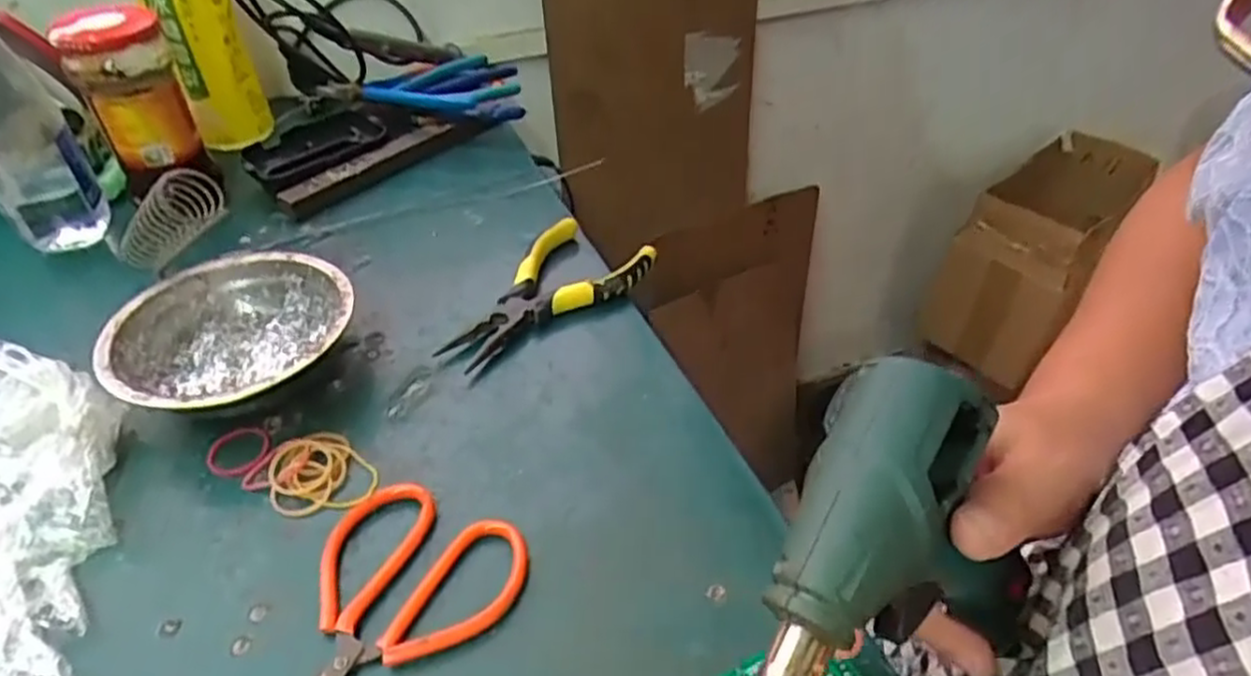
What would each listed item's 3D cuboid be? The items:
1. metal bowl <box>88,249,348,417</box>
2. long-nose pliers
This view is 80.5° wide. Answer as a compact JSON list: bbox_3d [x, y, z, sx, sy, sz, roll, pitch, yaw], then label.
[{"bbox_3d":[-0.214,0.005,0.413,0.120,0.042,0.120,1,40,-1],"label":"metal bowl"},{"bbox_3d":[-0.048,-0.025,0.461,0.071,0.026,0.135,23,45,24],"label":"long-nose pliers"}]

